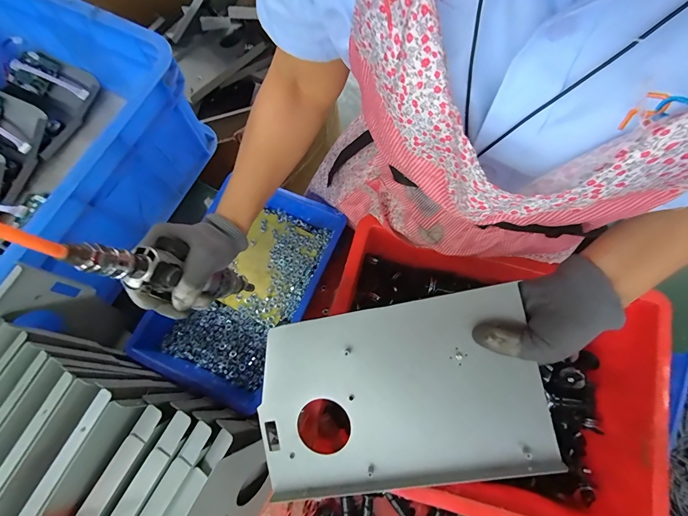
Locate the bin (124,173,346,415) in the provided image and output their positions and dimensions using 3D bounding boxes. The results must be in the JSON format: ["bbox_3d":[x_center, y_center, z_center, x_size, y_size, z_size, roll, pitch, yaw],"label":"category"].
[{"bbox_3d":[-0.142,0.042,0.489,0.188,0.079,0.297,24,74,5],"label":"bin"}]

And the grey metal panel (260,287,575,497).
[{"bbox_3d":[0.046,0.131,0.316,0.262,0.019,0.170,-12,88,7],"label":"grey metal panel"}]

